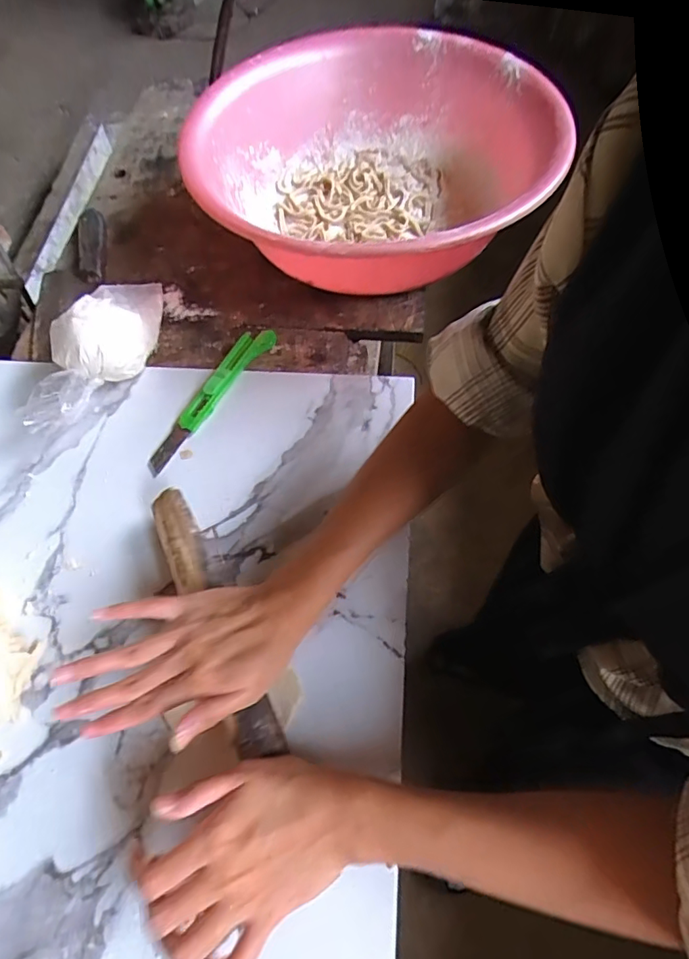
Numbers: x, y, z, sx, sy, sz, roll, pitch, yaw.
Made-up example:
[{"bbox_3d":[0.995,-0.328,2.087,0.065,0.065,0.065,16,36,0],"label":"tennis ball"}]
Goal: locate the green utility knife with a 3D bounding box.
[{"bbox_3d":[-0.139,-0.087,0.518,0.031,0.021,0.192,27,65,16],"label":"green utility knife"}]

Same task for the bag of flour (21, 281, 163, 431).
[{"bbox_3d":[-0.251,-0.148,0.522,0.086,0.069,0.228,14,62,9],"label":"bag of flour"}]

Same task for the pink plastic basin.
[{"bbox_3d":[0.031,-0.367,0.601,0.389,0.131,0.422,-1,61,1],"label":"pink plastic basin"}]

